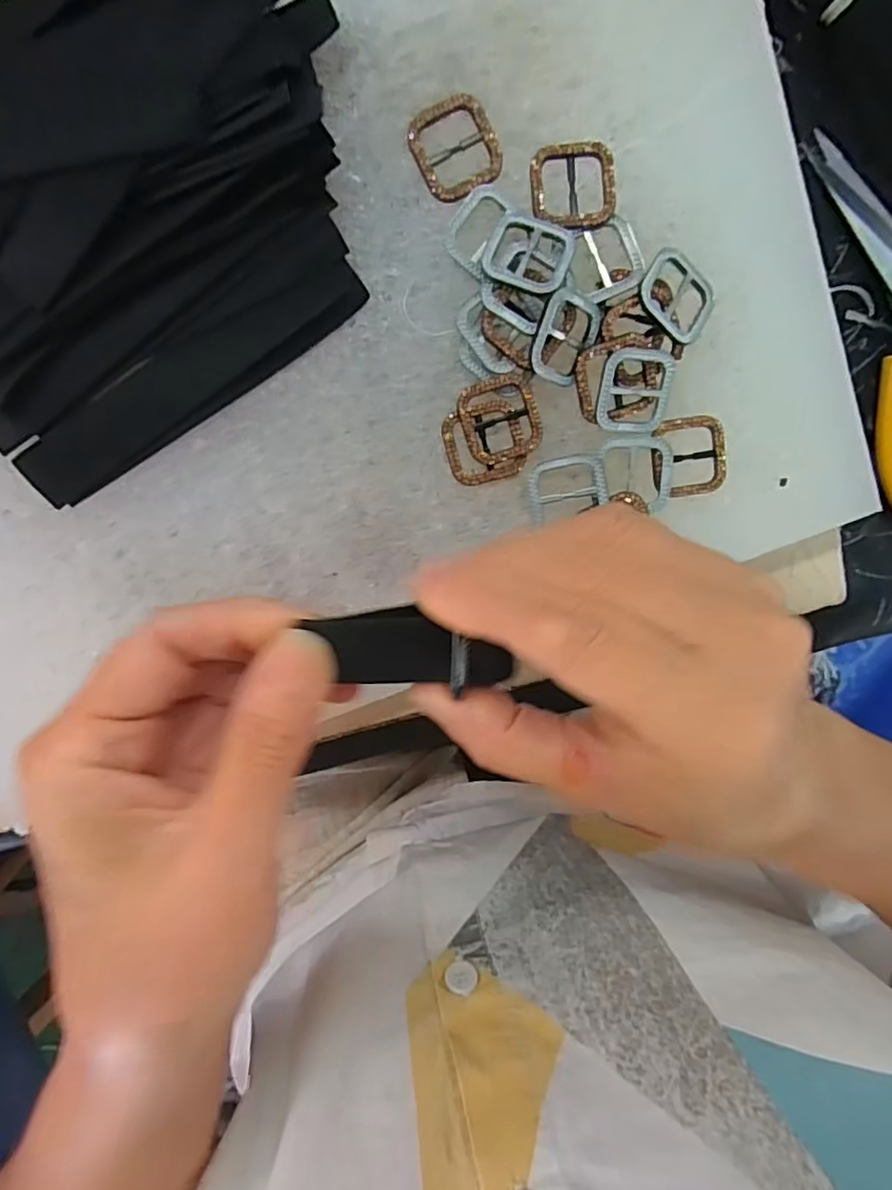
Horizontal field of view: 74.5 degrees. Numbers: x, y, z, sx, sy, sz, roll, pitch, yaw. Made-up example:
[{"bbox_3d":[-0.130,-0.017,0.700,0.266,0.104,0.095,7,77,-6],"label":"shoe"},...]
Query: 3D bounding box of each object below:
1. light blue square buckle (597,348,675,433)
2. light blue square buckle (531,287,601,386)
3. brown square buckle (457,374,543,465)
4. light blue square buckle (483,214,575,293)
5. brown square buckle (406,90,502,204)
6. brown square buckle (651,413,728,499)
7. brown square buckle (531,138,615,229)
[{"bbox_3d":[0.068,-0.073,0.210,0.029,0.004,0.028,-1,115,-16],"label":"light blue square buckle"},{"bbox_3d":[0.041,-0.088,0.201,0.026,0.004,0.029,-1,113,-38],"label":"light blue square buckle"},{"bbox_3d":[0.020,-0.063,0.211,0.028,0.007,0.028,-13,100,-3],"label":"brown square buckle"},{"bbox_3d":[0.028,-0.113,0.196,0.028,0.004,0.024,20,82,4],"label":"light blue square buckle"},{"bbox_3d":[0.003,-0.152,0.198,0.027,0.004,0.030,-30,101,0],"label":"brown square buckle"},{"bbox_3d":[0.091,-0.051,0.218,0.030,0.005,0.029,-6,100,-4],"label":"brown square buckle"},{"bbox_3d":[0.044,-0.142,0.201,0.029,0.004,0.029,-6,100,-5],"label":"brown square buckle"}]

